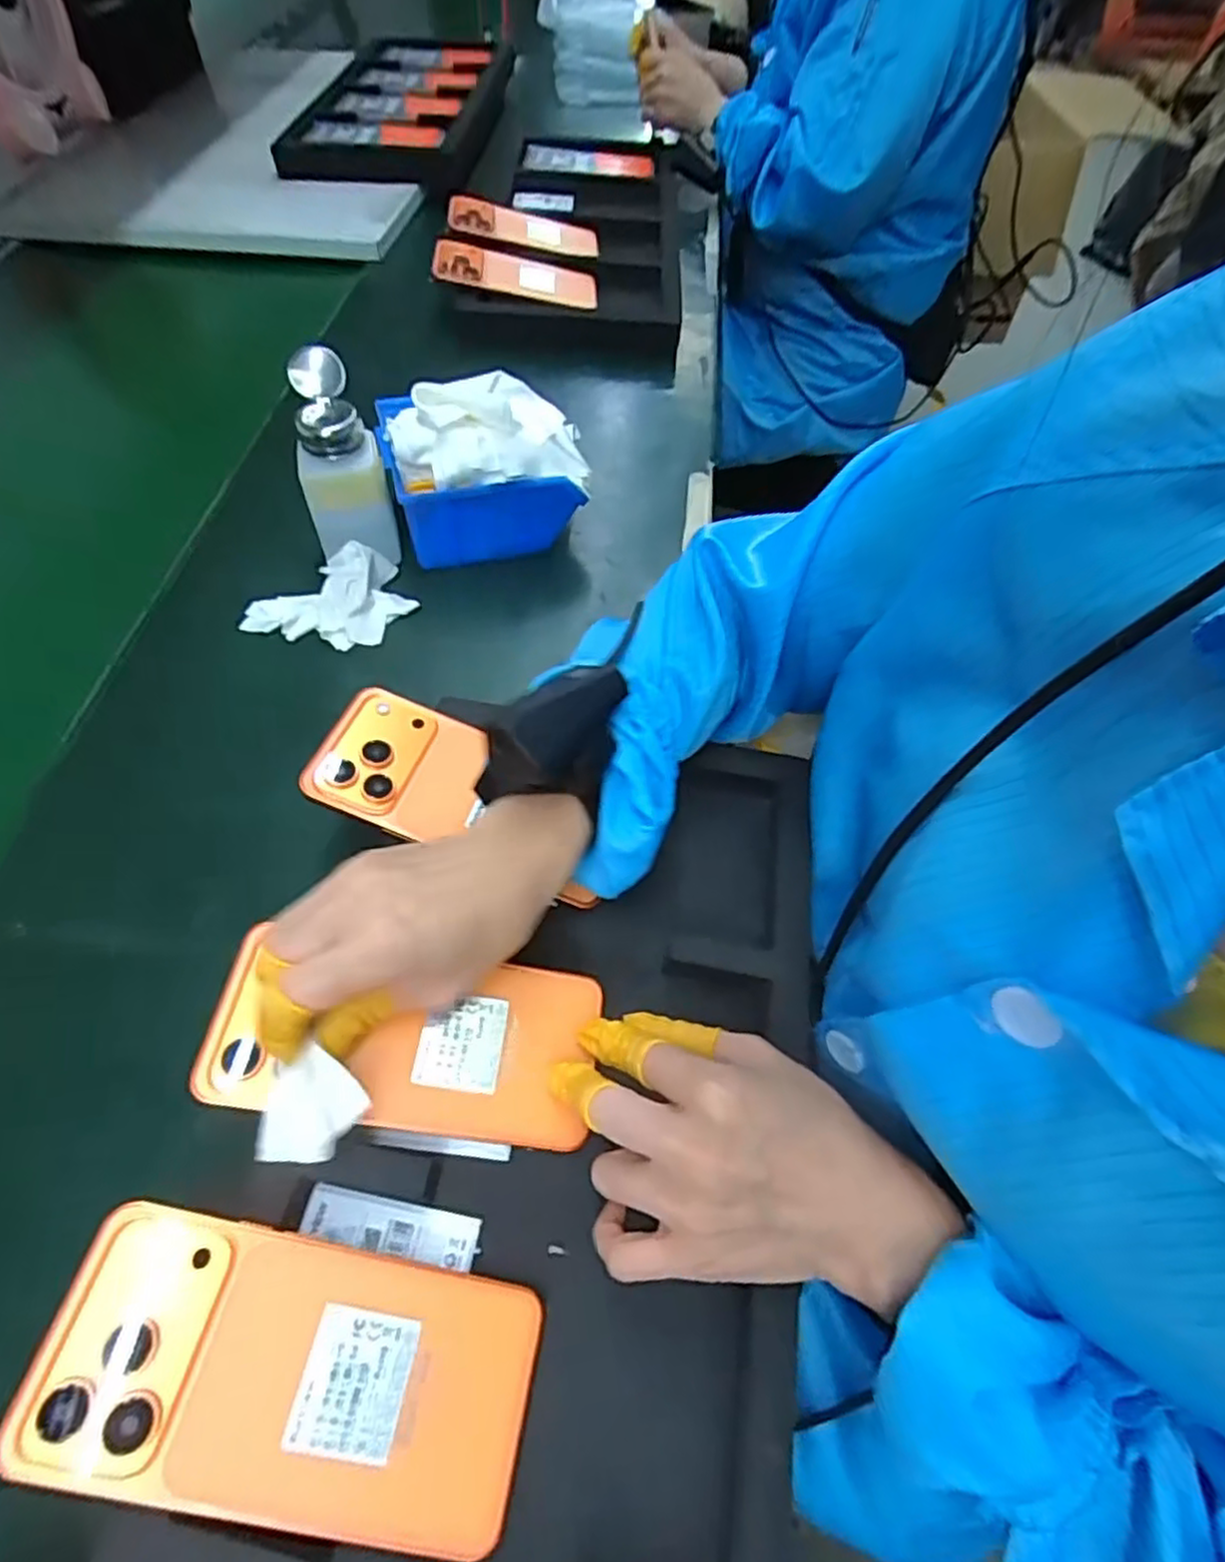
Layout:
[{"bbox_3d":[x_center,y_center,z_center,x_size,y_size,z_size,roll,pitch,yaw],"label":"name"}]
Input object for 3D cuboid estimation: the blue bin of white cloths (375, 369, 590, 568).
[{"bbox_3d":[-0.094,-0.236,0.539,0.143,0.112,0.124,-15,57,-11],"label":"blue bin of white cloths"}]

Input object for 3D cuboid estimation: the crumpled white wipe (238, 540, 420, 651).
[{"bbox_3d":[-0.195,-0.122,0.496,0.106,0.033,0.067,-27,60,-18],"label":"crumpled white wipe"}]

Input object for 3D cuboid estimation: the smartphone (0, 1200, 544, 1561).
[{"bbox_3d":[-0.110,0.207,0.253,0.162,0.006,0.076,18,56,-7],"label":"smartphone"}]

